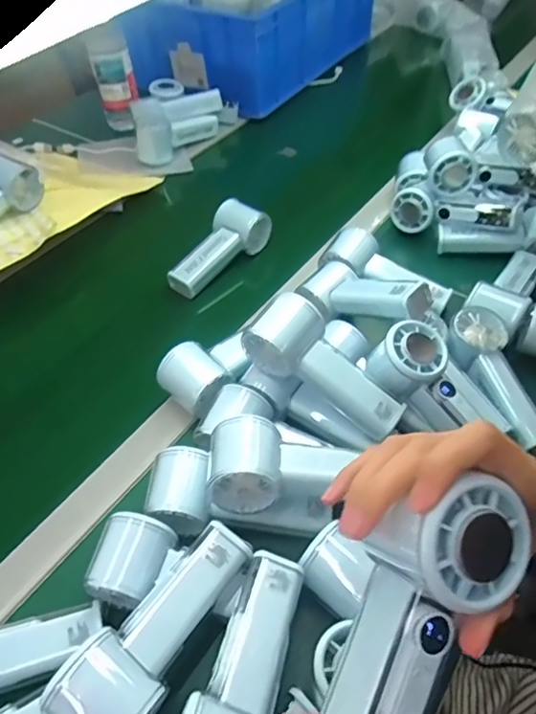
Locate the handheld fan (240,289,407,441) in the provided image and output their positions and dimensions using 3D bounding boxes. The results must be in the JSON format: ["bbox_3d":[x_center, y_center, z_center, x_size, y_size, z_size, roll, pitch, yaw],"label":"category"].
[{"bbox_3d":[0.051,0.011,0.472,0.150,0.060,0.057,40,58,3],"label":"handheld fan"}]

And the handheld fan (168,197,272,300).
[{"bbox_3d":[-0.066,-0.141,0.671,0.064,0.047,0.144,33,58,27],"label":"handheld fan"}]

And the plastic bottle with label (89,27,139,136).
[{"bbox_3d":[-0.254,-0.458,0.899,0.064,0.146,0.051,-16,50,-11],"label":"plastic bottle with label"}]

